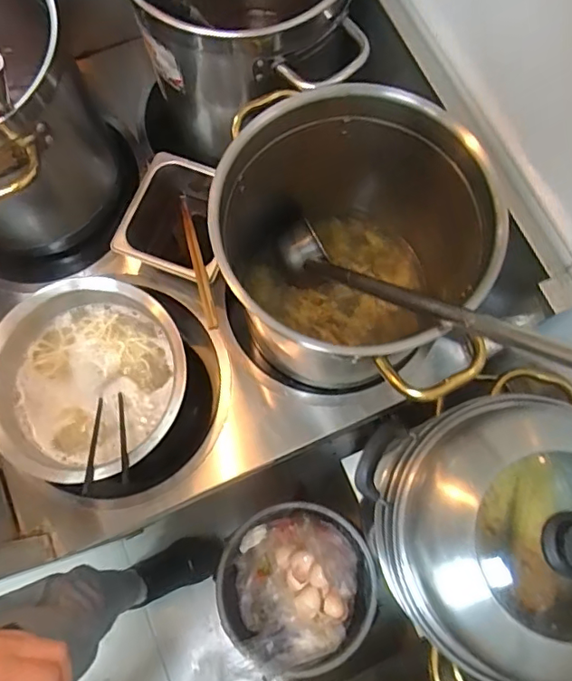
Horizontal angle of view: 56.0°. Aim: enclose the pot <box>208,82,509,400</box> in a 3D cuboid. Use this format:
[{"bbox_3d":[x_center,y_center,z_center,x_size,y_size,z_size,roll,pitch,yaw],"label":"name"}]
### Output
[{"bbox_3d":[0.072,-0.112,0.694,0.325,0.332,0.333,0,75,0],"label":"pot"}]

